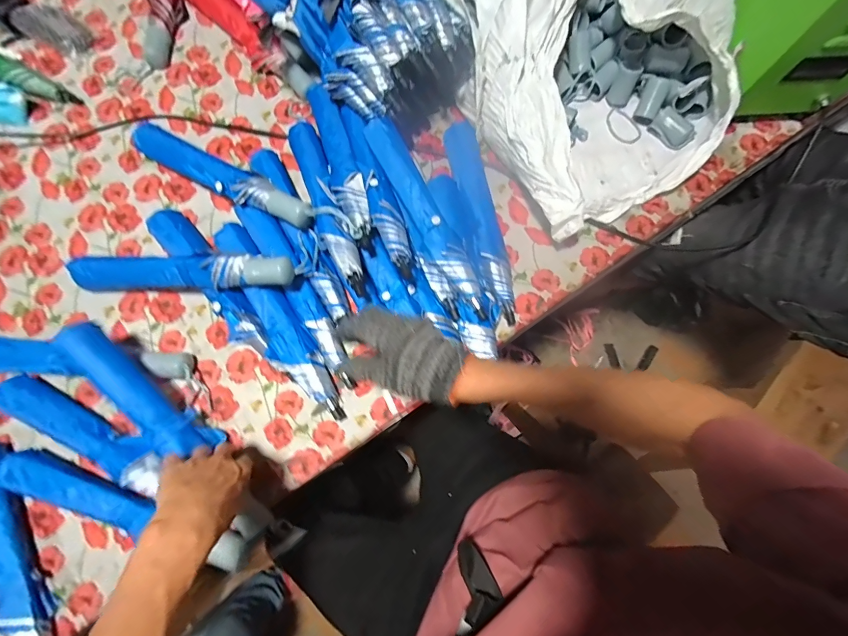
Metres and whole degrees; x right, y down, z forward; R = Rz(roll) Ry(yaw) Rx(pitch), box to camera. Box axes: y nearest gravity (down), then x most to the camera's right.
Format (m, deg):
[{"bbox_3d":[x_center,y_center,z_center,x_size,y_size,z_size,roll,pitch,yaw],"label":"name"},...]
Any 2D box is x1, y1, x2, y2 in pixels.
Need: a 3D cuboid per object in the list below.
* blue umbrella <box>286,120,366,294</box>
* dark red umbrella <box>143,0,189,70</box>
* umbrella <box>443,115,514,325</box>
[{"bbox_3d":[-0.148,-0.177,0.569,0.045,0.036,0.324,-22,64,-3],"label":"blue umbrella"},{"bbox_3d":[-0.475,-0.632,0.717,0.056,0.042,0.350,-3,78,1],"label":"dark red umbrella"},{"bbox_3d":[0.091,-0.153,0.596,0.054,0.046,0.333,-14,78,-2],"label":"umbrella"}]

